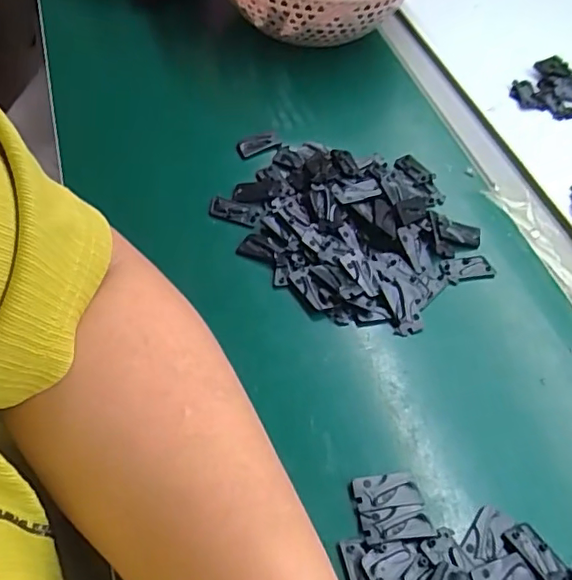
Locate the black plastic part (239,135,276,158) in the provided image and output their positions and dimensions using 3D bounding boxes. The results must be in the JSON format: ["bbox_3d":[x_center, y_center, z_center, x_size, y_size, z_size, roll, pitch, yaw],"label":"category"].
[{"bbox_3d":[-0.022,-0.110,0.430,0.029,0.012,0.012,-25,61,-22],"label":"black plastic part"}]

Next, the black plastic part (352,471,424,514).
[{"bbox_3d":[0.051,0.101,0.286,0.033,0.004,0.017,-4,55,-10],"label":"black plastic part"}]

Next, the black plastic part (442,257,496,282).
[{"bbox_3d":[0.120,-0.015,0.372,0.034,0.004,0.016,-7,56,-12],"label":"black plastic part"}]

